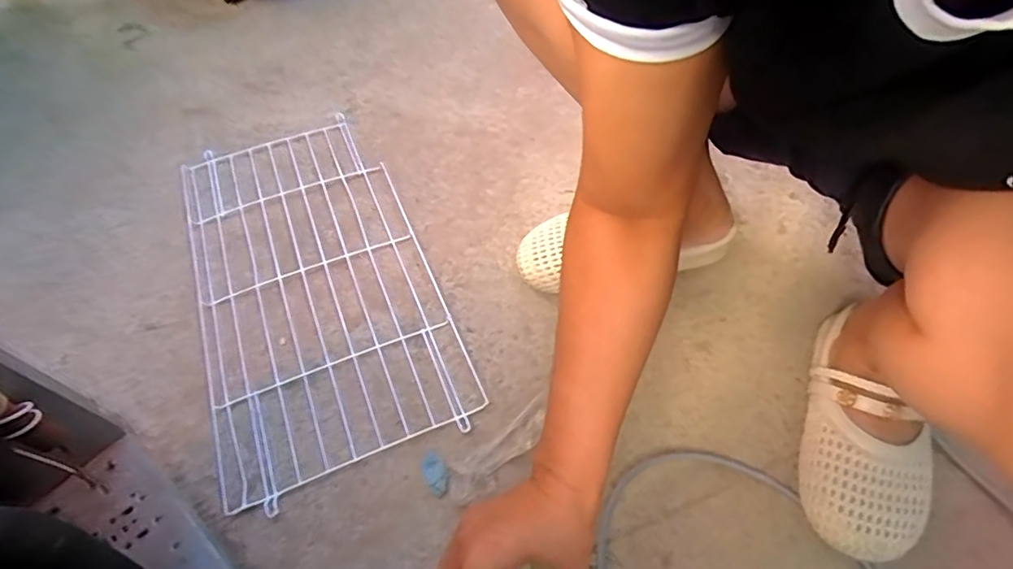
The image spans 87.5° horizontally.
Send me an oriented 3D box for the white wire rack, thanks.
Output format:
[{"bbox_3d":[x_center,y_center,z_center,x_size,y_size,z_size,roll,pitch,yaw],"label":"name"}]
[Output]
[{"bbox_3d":[-0.241,-0.020,0.653,0.259,0.012,0.506,-20,58,-13],"label":"white wire rack"}]

